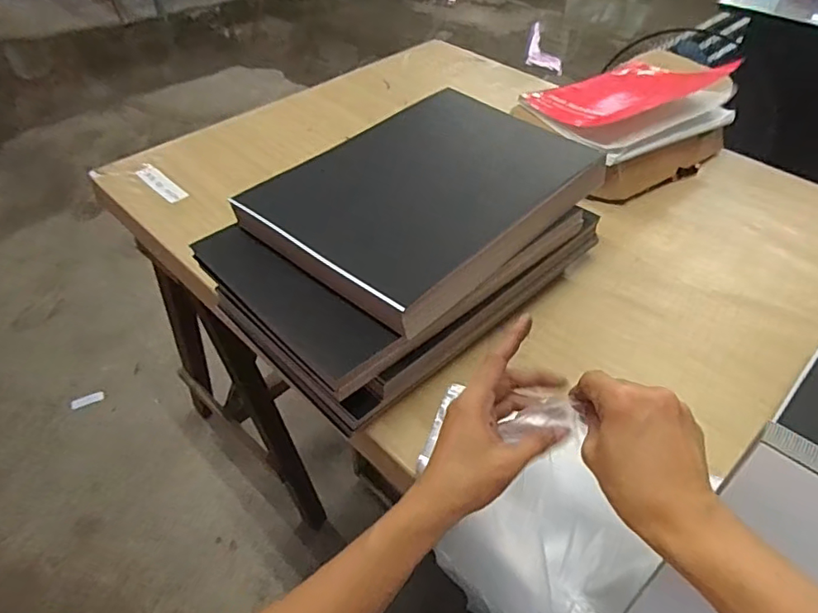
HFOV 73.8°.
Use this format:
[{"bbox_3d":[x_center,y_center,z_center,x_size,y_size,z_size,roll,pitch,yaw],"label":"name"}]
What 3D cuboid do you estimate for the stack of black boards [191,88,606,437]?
[{"bbox_3d":[0.015,-0.092,0.662,0.451,0.137,0.271,-34,56,-29],"label":"stack of black boards"}]

